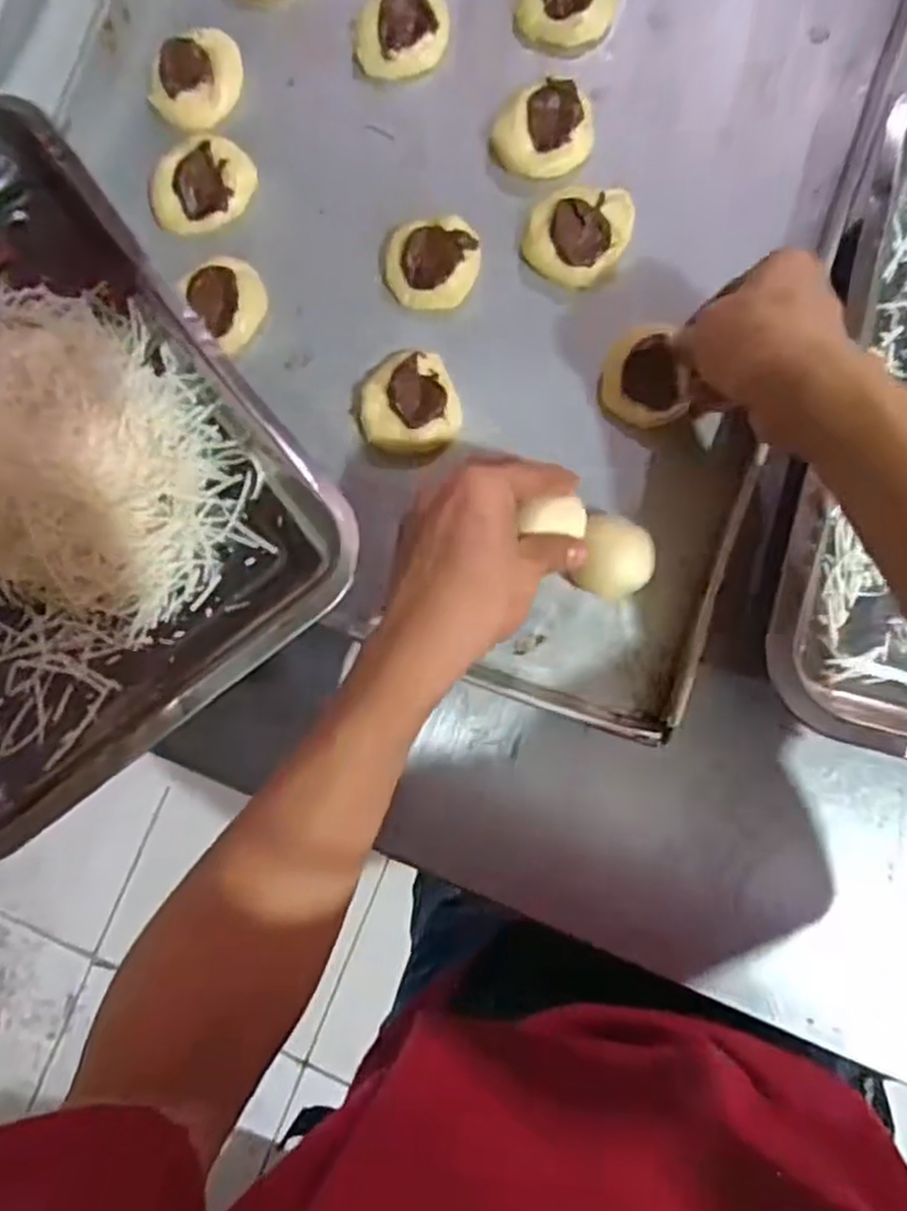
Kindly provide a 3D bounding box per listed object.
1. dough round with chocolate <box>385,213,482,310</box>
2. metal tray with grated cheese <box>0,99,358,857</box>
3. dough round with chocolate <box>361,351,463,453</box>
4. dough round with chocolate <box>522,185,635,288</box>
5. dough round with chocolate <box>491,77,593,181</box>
[{"bbox_3d":[-0.012,-0.196,0.428,0.053,0.028,0.044,-18,82,3],"label":"dough round with chocolate"},{"bbox_3d":[-0.232,-0.083,0.394,0.274,0.048,0.351,-38,81,0],"label":"metal tray with grated cheese"},{"bbox_3d":[-0.023,-0.112,0.422,0.052,0.026,0.052,-1,83,6],"label":"dough round with chocolate"},{"bbox_3d":[0.070,-0.208,0.421,0.056,0.021,0.053,-1,83,6],"label":"dough round with chocolate"},{"bbox_3d":[0.053,-0.270,0.430,0.051,0.022,0.051,-1,83,6],"label":"dough round with chocolate"}]

